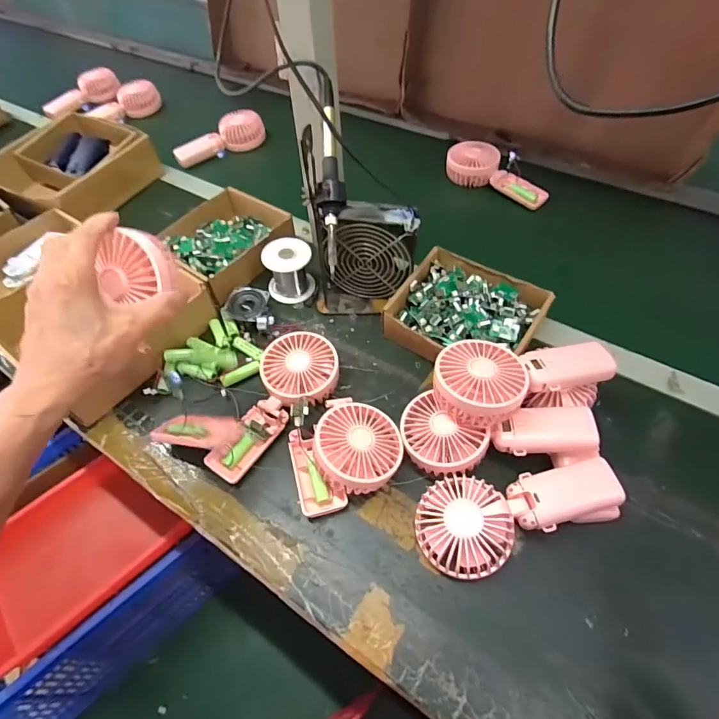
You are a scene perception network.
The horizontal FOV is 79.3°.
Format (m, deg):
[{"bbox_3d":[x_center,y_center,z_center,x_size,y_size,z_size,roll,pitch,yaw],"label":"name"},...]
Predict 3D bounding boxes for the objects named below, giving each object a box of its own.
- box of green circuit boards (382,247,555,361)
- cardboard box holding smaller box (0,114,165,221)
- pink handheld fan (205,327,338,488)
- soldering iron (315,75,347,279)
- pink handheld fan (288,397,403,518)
[{"bbox_3d":[0.131,-0.051,0.548,0.168,0.058,0.154,32,61,23],"label":"box of green circuit boards"},{"bbox_3d":[-0.499,-0.333,0.761,0.217,0.074,0.221,26,59,20],"label":"cardboard box holding smaller box"},{"bbox_3d":[-0.096,0.052,0.496,0.088,0.053,0.189,27,73,21],"label":"pink handheld fan"},{"bbox_3d":[-0.031,-0.198,0.462,0.029,0.023,0.211,-2,85,1],"label":"soldering iron"},{"bbox_3d":[-0.016,0.090,0.450,0.112,0.061,0.105,-15,55,-8],"label":"pink handheld fan"}]

